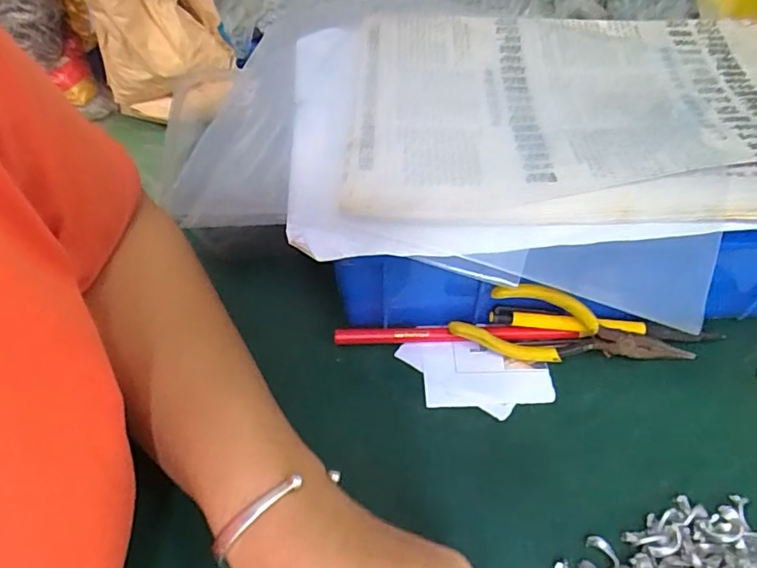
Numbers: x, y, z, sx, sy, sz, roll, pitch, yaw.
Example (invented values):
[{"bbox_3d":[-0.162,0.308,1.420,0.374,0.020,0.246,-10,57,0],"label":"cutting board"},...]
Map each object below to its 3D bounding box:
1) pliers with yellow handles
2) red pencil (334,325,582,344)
[{"bbox_3d":[0.113,0.026,0.311,0.138,0.046,0.020,5,52,5],"label":"pliers with yellow handles"},{"bbox_3d":[0.047,0.032,0.329,0.145,0.013,0.009,1,52,2],"label":"red pencil"}]

